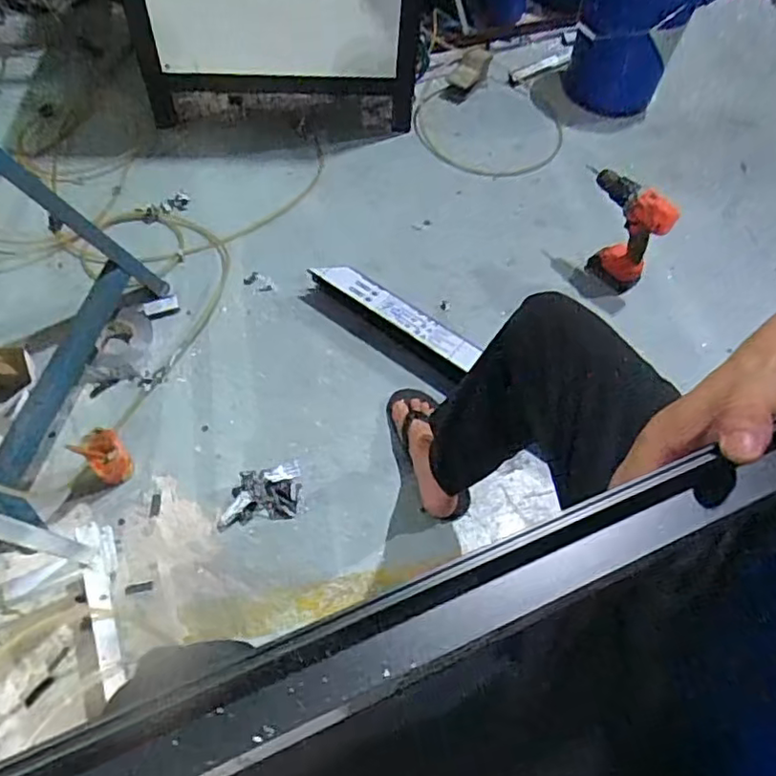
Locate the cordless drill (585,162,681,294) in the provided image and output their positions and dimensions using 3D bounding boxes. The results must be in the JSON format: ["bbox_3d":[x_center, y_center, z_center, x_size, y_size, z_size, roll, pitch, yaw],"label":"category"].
[{"bbox_3d":[0.509,-0.349,1.368,0.089,0.233,0.182,-26,63,-19],"label":"cordless drill"}]

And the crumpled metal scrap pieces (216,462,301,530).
[{"bbox_3d":[-0.226,0.184,1.092,0.144,0.057,0.096,-7,58,-9],"label":"crumpled metal scrap pieces"}]

